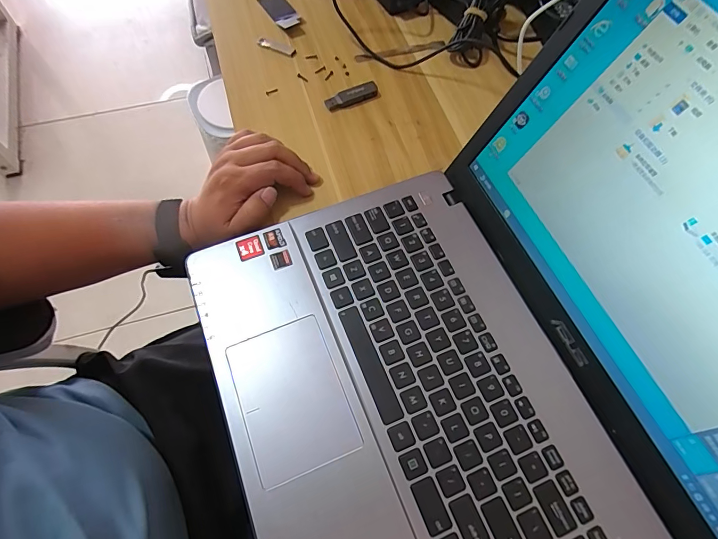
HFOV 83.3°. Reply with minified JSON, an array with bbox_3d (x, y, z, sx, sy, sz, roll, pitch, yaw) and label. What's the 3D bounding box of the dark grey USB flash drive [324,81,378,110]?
[{"bbox_3d":[-0.008,-0.193,0.450,0.064,0.011,0.016,-25,68,-14],"label":"dark grey USB flash drive"}]

